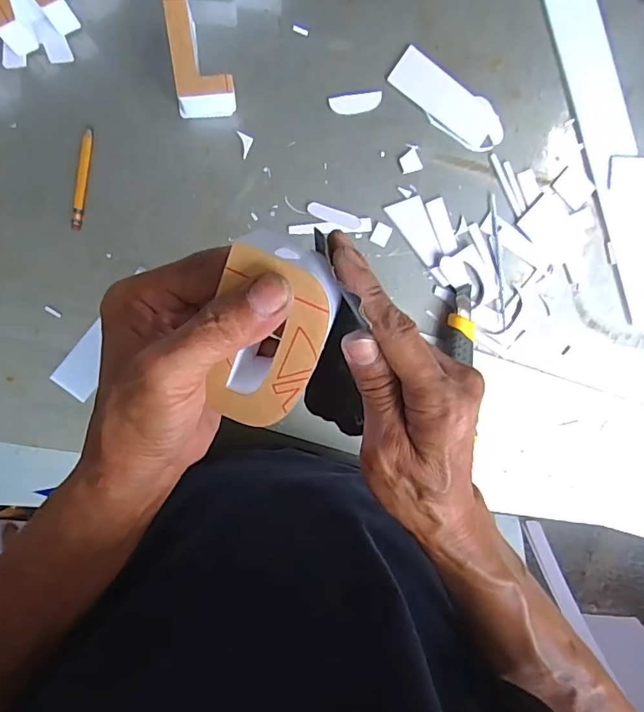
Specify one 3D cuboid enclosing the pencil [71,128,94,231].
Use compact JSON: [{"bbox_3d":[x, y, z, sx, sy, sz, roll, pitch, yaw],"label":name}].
[{"bbox_3d":[-0.218,-0.161,0.457,0.009,0.010,0.090,11,96,-7],"label":"pencil"}]

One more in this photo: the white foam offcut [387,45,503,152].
[{"bbox_3d":[0.122,-0.242,0.482,0.119,0.006,0.049,31,93,-8],"label":"white foam offcut"}]

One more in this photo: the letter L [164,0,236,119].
[{"bbox_3d":[-0.104,-0.259,0.436,0.049,0.045,0.082,-6,97,-5],"label":"letter L"}]

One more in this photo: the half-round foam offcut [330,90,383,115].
[{"bbox_3d":[0.033,-0.240,0.474,0.050,0.004,0.019,-8,97,-5],"label":"half-round foam offcut"}]

